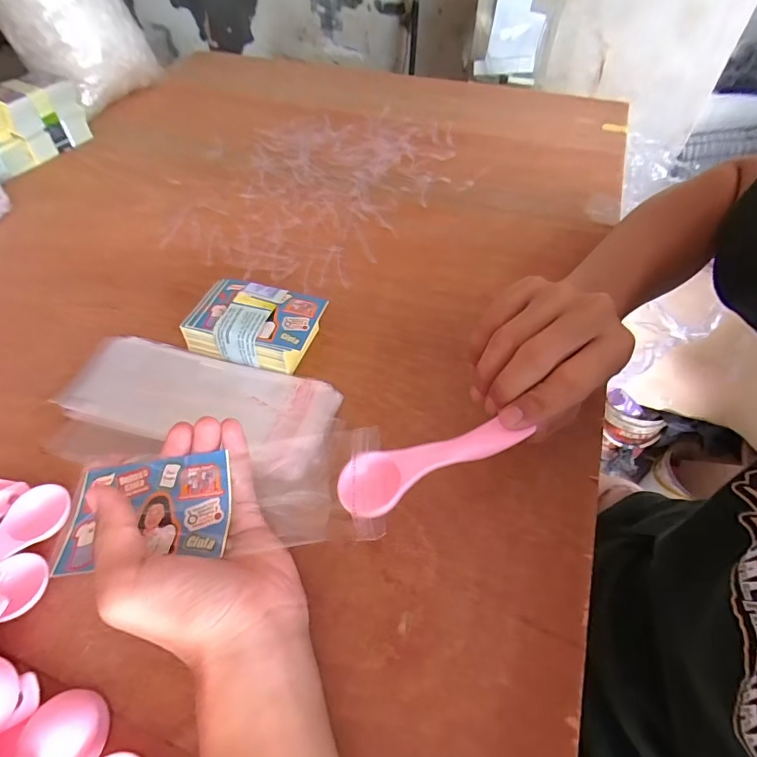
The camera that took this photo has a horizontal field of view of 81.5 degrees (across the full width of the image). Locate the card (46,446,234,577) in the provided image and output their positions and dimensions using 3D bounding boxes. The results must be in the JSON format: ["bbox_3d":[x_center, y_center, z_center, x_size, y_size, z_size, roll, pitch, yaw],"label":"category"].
[{"bbox_3d":[-0.128,0.071,0.242,0.087,0.016,0.057,-5,52,-2],"label":"card"}]

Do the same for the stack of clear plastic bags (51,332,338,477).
[{"bbox_3d":[-0.136,0.014,0.332,0.204,0.014,0.079,12,53,11],"label":"stack of clear plastic bags"}]

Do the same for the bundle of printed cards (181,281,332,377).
[{"bbox_3d":[-0.098,-0.041,0.361,0.103,0.039,0.063,12,53,10],"label":"bundle of printed cards"}]

